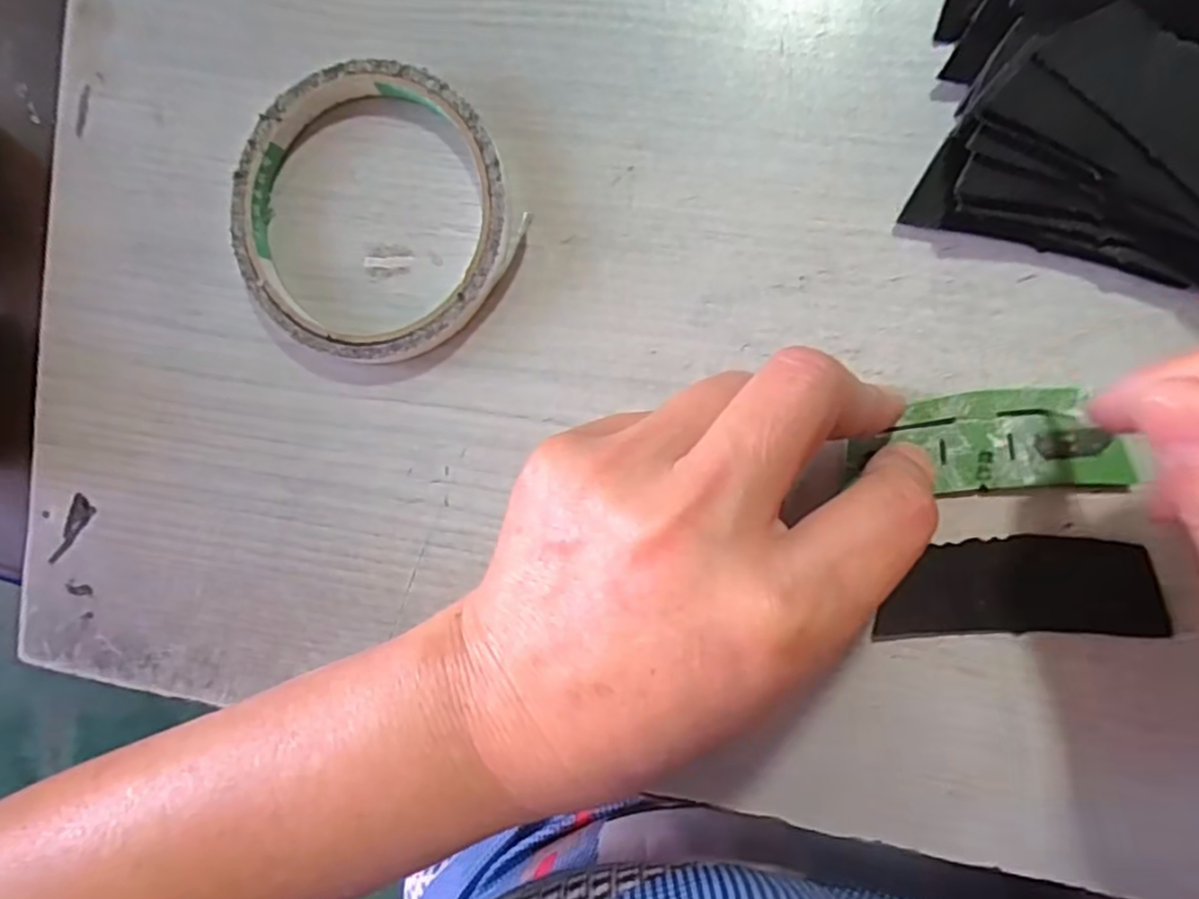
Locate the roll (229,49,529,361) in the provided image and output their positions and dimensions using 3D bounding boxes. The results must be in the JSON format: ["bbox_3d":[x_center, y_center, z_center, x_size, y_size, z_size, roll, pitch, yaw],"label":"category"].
[{"bbox_3d":[-0.071,-0.073,0.218,0.089,0.010,0.085,0,91,8],"label":"roll"}]

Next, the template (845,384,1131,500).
[{"bbox_3d":[0.107,-0.002,0.196,0.072,0.004,0.028,-3,90,11],"label":"template"}]

